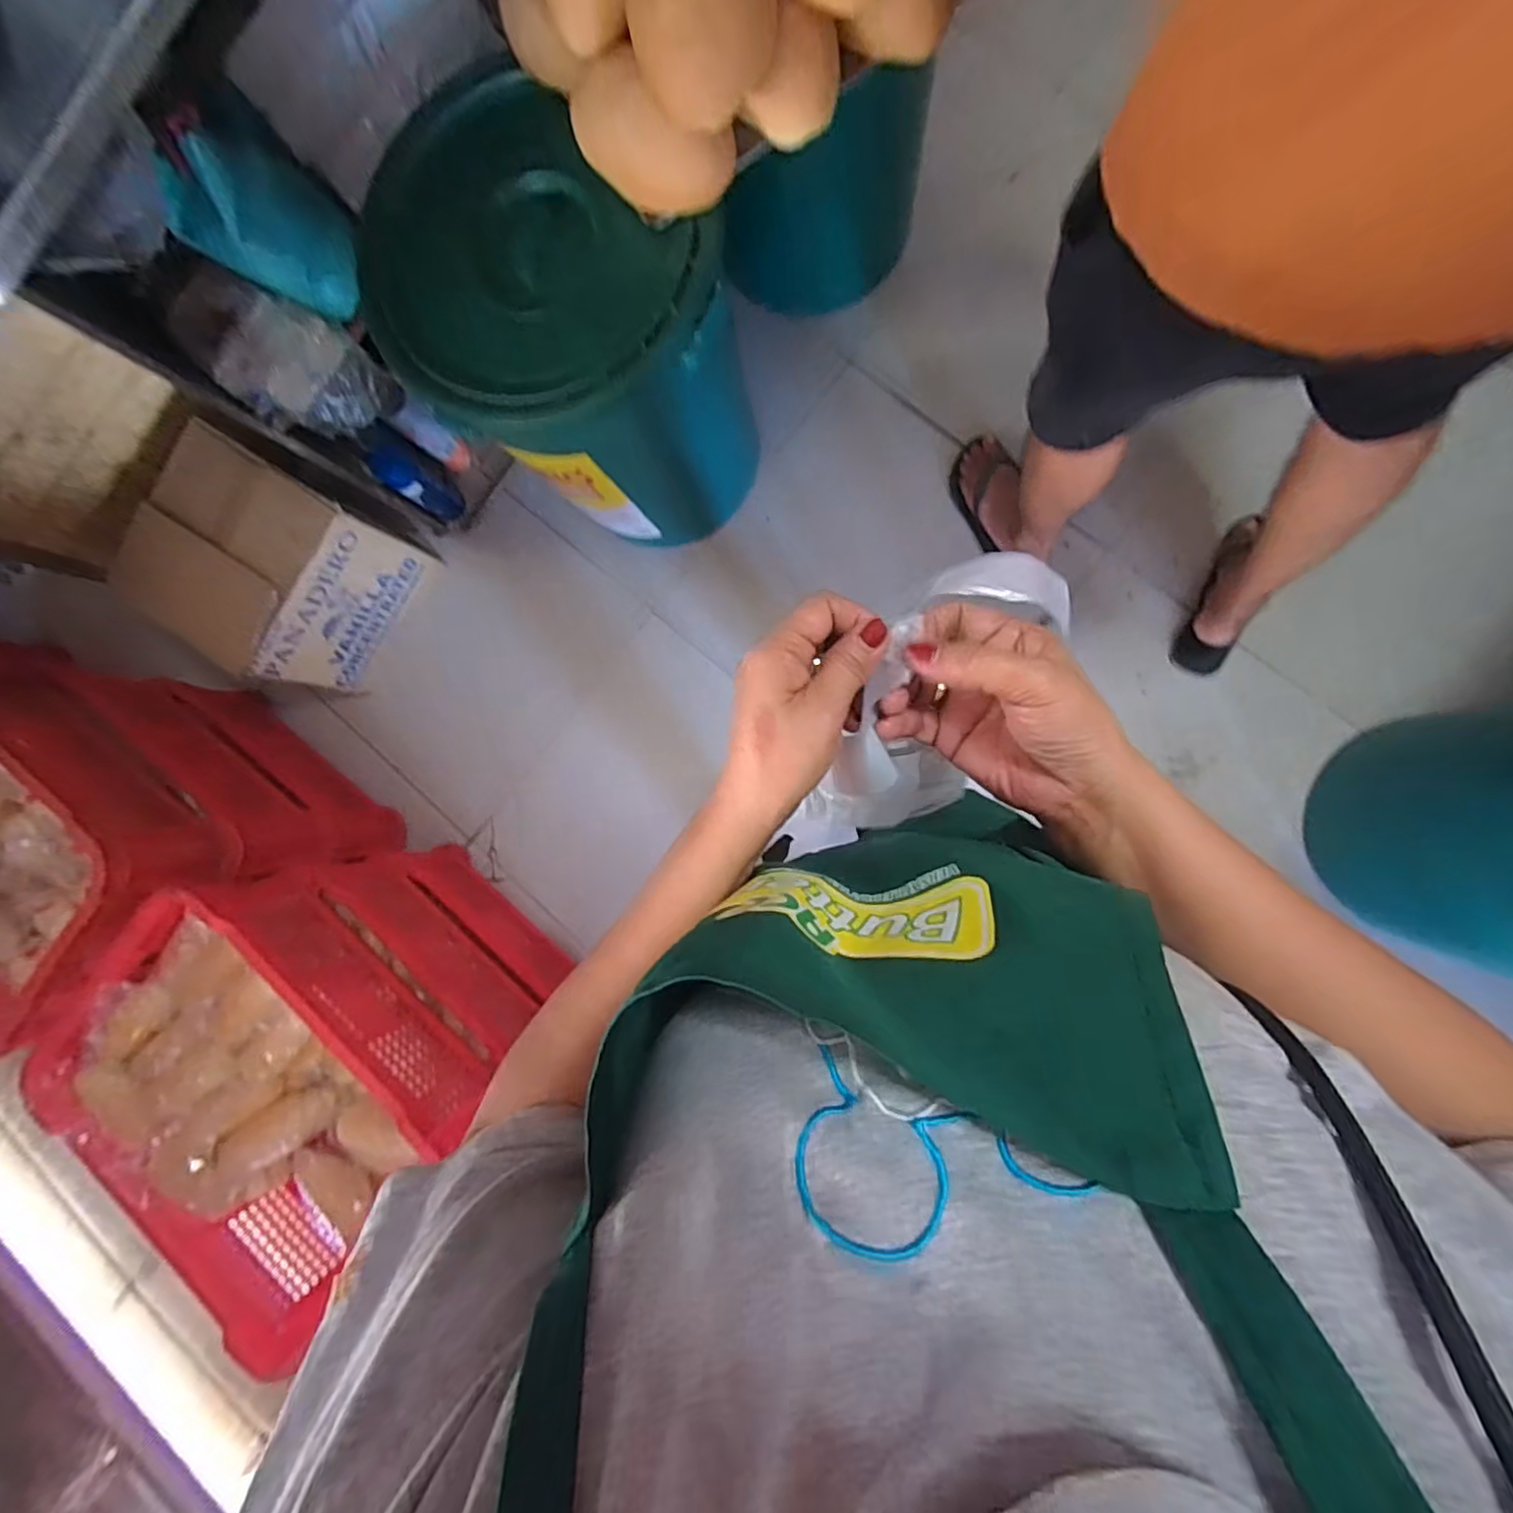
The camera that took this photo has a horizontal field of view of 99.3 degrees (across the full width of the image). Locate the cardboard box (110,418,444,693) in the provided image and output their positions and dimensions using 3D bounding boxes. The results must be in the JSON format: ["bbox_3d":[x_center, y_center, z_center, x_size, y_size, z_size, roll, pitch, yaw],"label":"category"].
[{"bbox_3d":[-0.911,-0.342,1.198,0.396,0.215,0.357,32,94,8],"label":"cardboard box"}]

